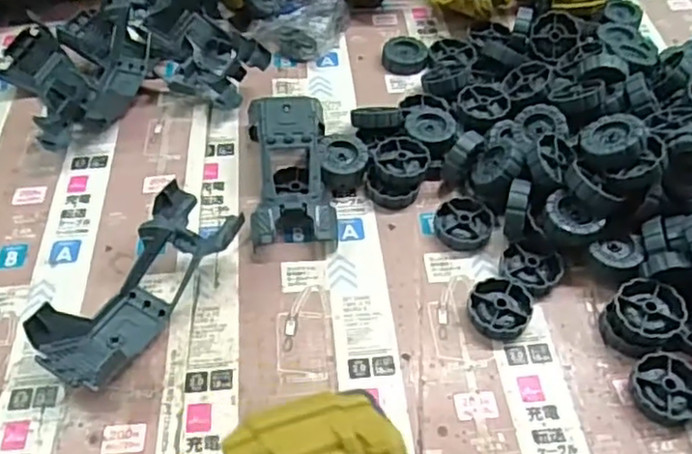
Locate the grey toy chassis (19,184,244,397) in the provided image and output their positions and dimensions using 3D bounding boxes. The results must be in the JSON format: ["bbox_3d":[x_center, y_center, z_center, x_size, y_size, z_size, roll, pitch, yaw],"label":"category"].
[{"bbox_3d":[-0.127,0.037,0.405,0.058,0.036,0.134,29,58,24],"label":"grey toy chassis"}]

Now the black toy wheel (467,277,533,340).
[{"bbox_3d":[0.095,0.050,0.410,0.037,0.010,0.040,-2,50,2],"label":"black toy wheel"}]

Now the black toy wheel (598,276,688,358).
[{"bbox_3d":[0.177,0.054,0.396,0.043,0.023,0.037,-28,55,-19],"label":"black toy wheel"}]

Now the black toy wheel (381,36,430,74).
[{"bbox_3d":[0.051,-0.148,0.568,0.040,0.013,0.040,-2,50,2],"label":"black toy wheel"}]

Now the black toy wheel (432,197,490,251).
[{"bbox_3d":[0.079,-0.002,0.450,0.037,0.011,0.039,-2,50,2],"label":"black toy wheel"}]

